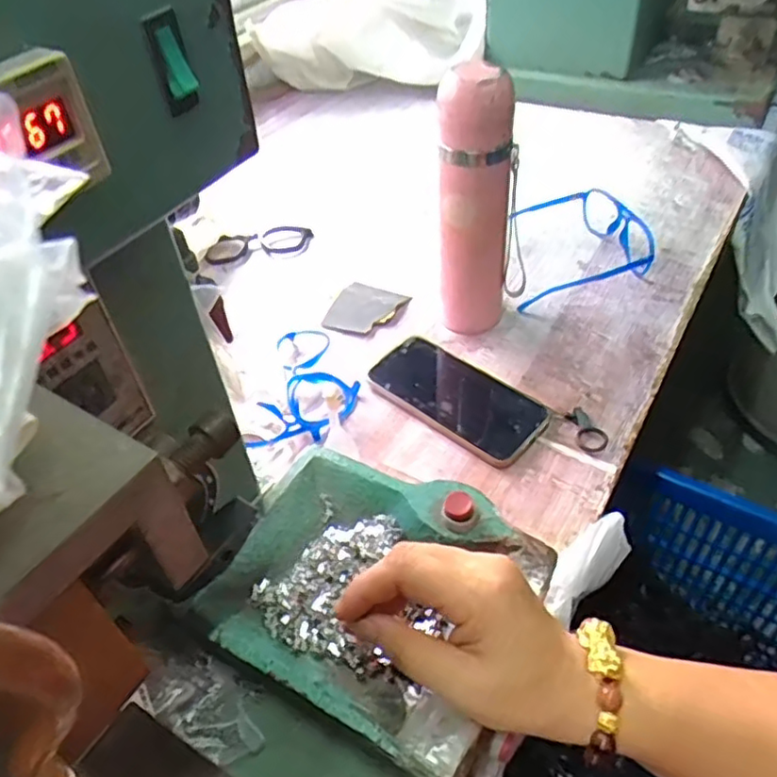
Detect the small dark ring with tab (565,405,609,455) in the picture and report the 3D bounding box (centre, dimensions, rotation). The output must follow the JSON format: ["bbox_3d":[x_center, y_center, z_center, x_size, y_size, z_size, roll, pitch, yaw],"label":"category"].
[{"bbox_3d":[0.170,0.035,0.548,0.026,0.005,0.047,-9,46,-4],"label":"small dark ring with tab"}]

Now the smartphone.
[{"bbox_3d":[0.062,0.006,0.571,0.154,0.012,0.082,31,55,29],"label":"smartphone"}]

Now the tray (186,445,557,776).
[{"bbox_3d":[-0.008,0.116,0.392,0.183,0.028,0.158,20,51,24],"label":"tray"}]

